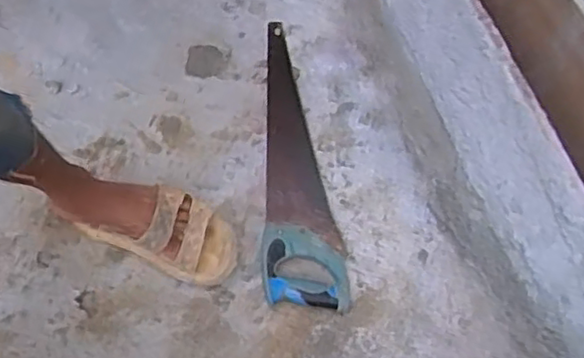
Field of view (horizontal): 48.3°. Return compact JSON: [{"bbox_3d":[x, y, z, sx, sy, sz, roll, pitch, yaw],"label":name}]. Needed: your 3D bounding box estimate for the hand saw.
[{"bbox_3d":[0.020,-0.045,1.085,0.127,0.030,0.517,1,65,-3],"label":"hand saw"}]

